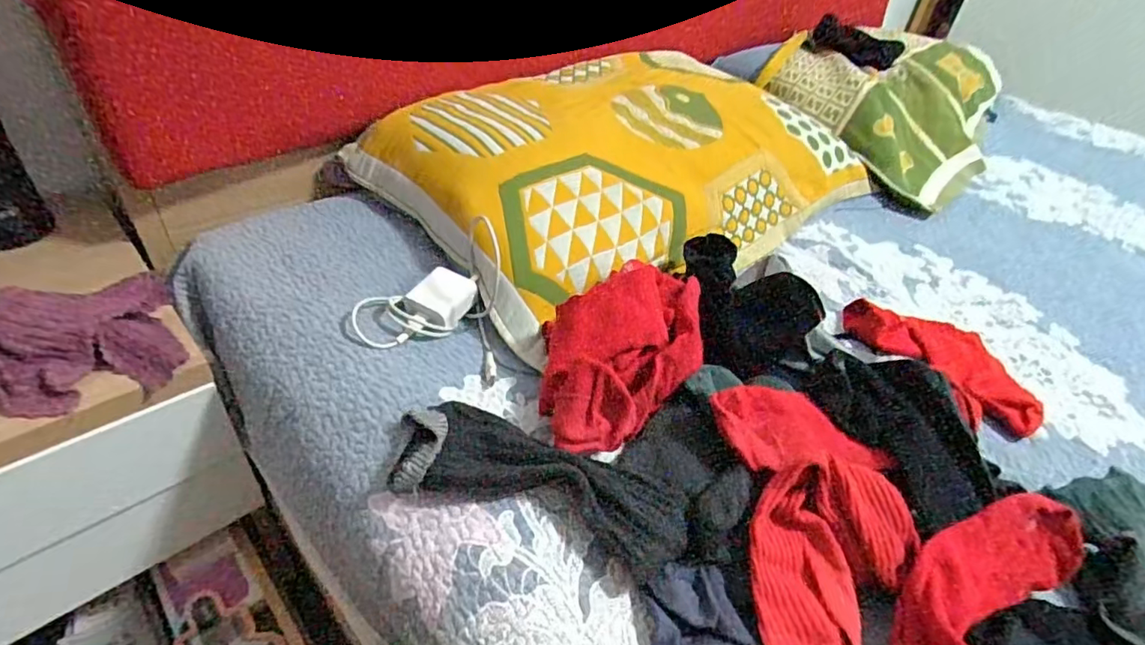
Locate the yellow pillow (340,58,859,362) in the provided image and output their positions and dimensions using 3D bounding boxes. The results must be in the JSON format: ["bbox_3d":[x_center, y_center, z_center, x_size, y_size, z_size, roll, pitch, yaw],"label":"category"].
[{"bbox_3d":[0.060,-0.196,0.657,0.373,0.104,0.536,35,48,29],"label":"yellow pillow"}]

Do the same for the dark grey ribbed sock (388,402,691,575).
[{"bbox_3d":[-0.021,0.104,0.378,0.198,0.029,0.066,15,41,10],"label":"dark grey ribbed sock"}]

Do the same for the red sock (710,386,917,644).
[{"bbox_3d":[0.165,0.116,0.374,0.120,0.045,0.180,0,41,-8],"label":"red sock"}]

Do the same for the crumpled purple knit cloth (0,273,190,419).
[{"bbox_3d":[-0.374,0.008,0.434,0.123,0.052,0.150,26,44,20],"label":"crumpled purple knit cloth"}]

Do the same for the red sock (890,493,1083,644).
[{"bbox_3d":[0.246,0.167,0.331,0.086,0.052,0.180,34,47,28],"label":"red sock"}]

